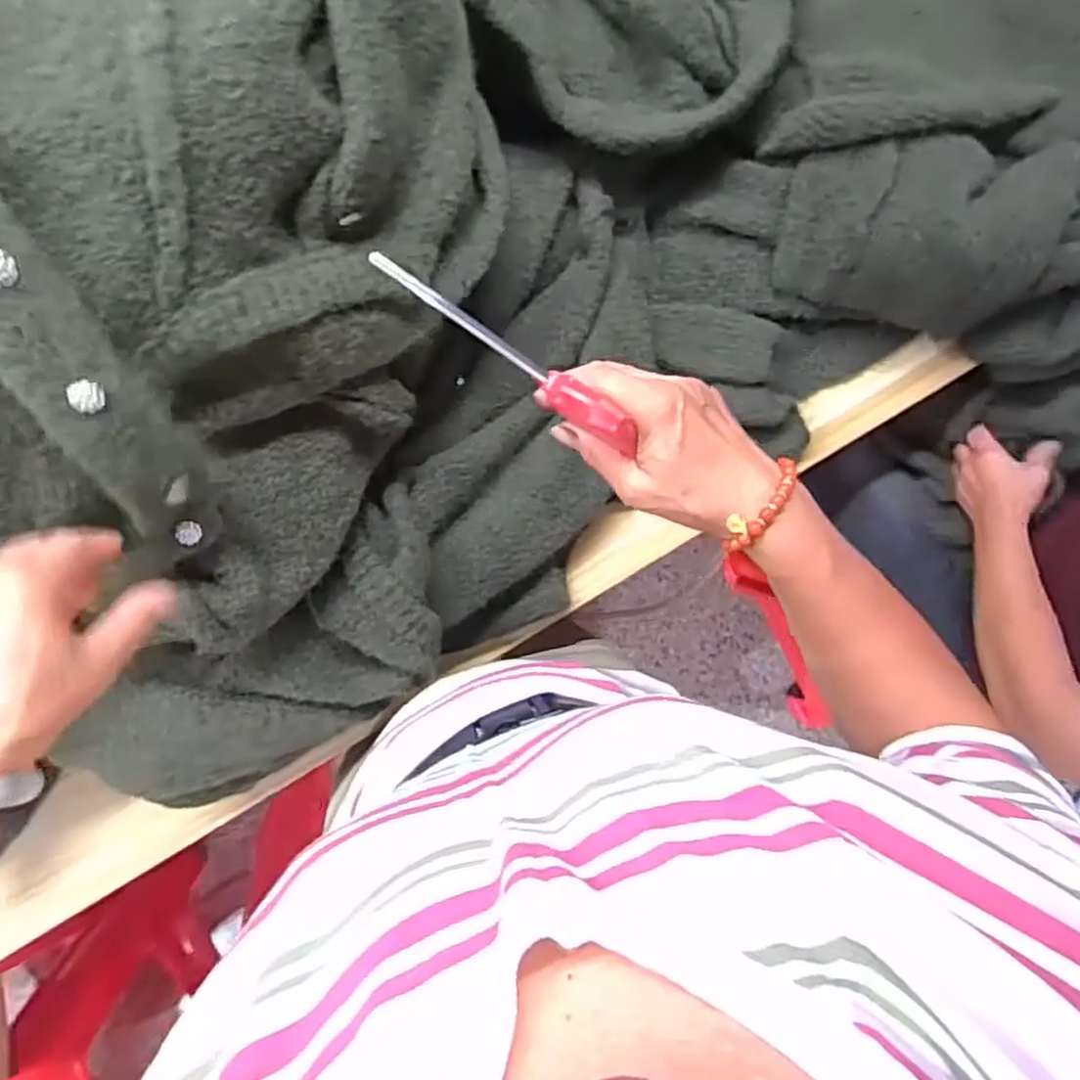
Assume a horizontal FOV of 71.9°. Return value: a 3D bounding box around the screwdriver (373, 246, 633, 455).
[{"bbox_3d":[-0.017,-0.094,0.378,0.157,0.021,0.014,36,90,-8],"label":"screwdriver"}]

